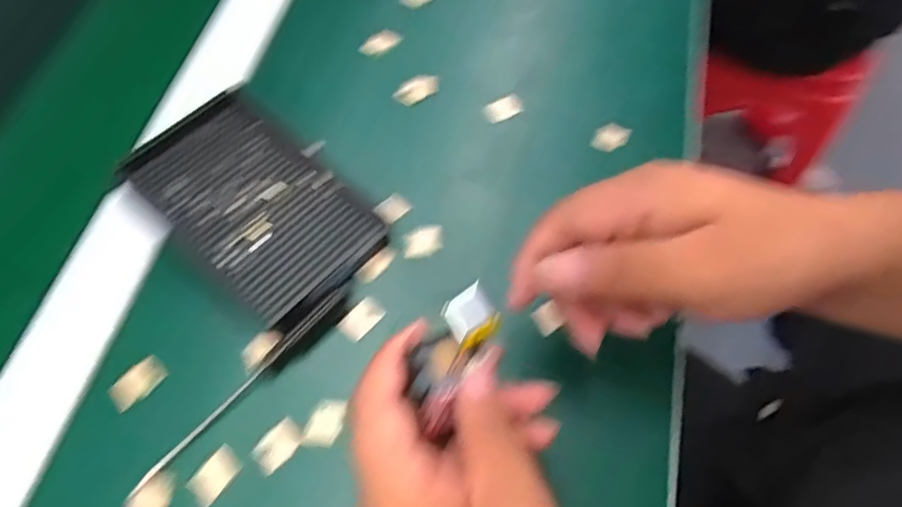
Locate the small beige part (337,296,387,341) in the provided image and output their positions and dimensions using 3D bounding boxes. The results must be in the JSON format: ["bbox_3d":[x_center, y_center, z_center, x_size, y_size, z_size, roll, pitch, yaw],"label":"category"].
[{"bbox_3d":[-0.049,0.036,0.330,0.015,0.005,0.025,37,68,16],"label":"small beige part"}]

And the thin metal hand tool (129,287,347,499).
[{"bbox_3d":[-0.102,0.067,0.306,0.008,0.009,0.132,38,68,16],"label":"thin metal hand tool"}]

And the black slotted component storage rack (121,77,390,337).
[{"bbox_3d":[-0.112,-0.028,0.348,0.143,0.019,0.088,40,69,17],"label":"black slotted component storage rack"}]

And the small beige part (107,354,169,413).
[{"bbox_3d":[-0.159,0.066,0.306,0.015,0.009,0.028,39,68,16],"label":"small beige part"}]

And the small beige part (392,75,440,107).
[{"bbox_3d":[-0.022,-0.109,0.400,0.031,0.016,0.010,-14,64,-9],"label":"small beige part"}]

